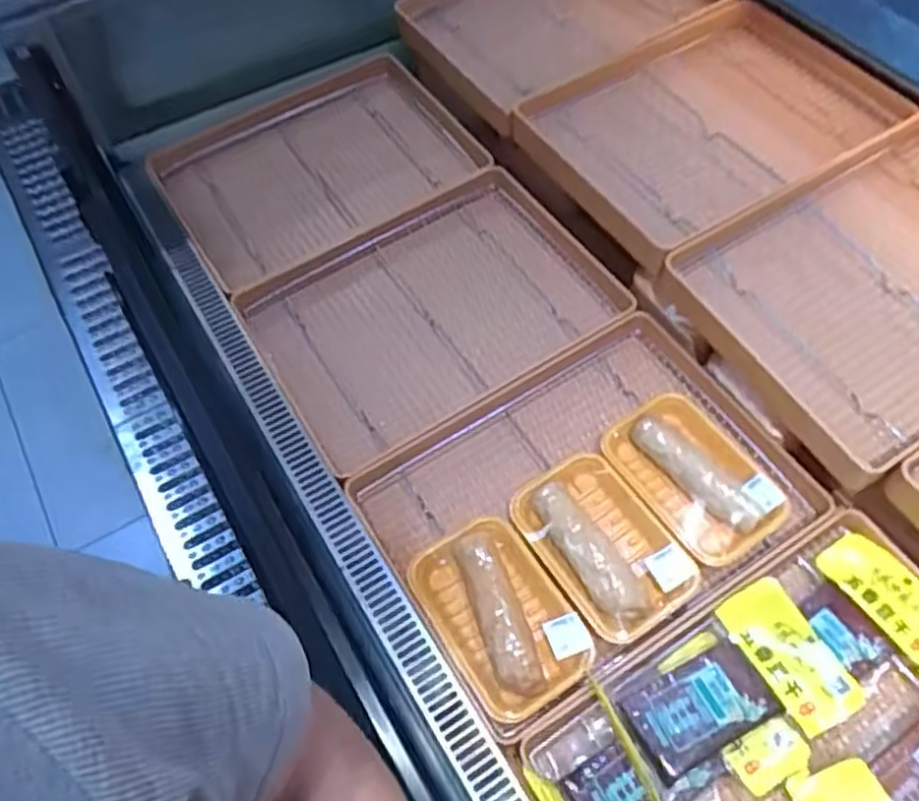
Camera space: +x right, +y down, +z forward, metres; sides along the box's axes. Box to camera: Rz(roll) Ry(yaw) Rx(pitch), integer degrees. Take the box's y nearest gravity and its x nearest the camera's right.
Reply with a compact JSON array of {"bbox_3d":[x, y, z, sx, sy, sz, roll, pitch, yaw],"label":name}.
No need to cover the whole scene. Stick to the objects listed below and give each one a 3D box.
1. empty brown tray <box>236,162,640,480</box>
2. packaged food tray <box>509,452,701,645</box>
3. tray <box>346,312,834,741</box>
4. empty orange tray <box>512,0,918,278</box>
[{"bbox_3d":[-0.031,-0.101,0.903,0.394,0.086,0.298,-27,61,-15],"label":"empty brown tray"},{"bbox_3d":[0.142,0.135,0.721,0.121,0.051,0.173,-32,62,-18],"label":"packaged food tray"},{"bbox_3d":[0.127,0.103,0.759,0.397,0.086,0.294,-29,61,-16],"label":"tray"},{"bbox_3d":[0.304,-0.345,0.932,0.435,0.058,0.304,-29,61,-16],"label":"empty orange tray"}]

